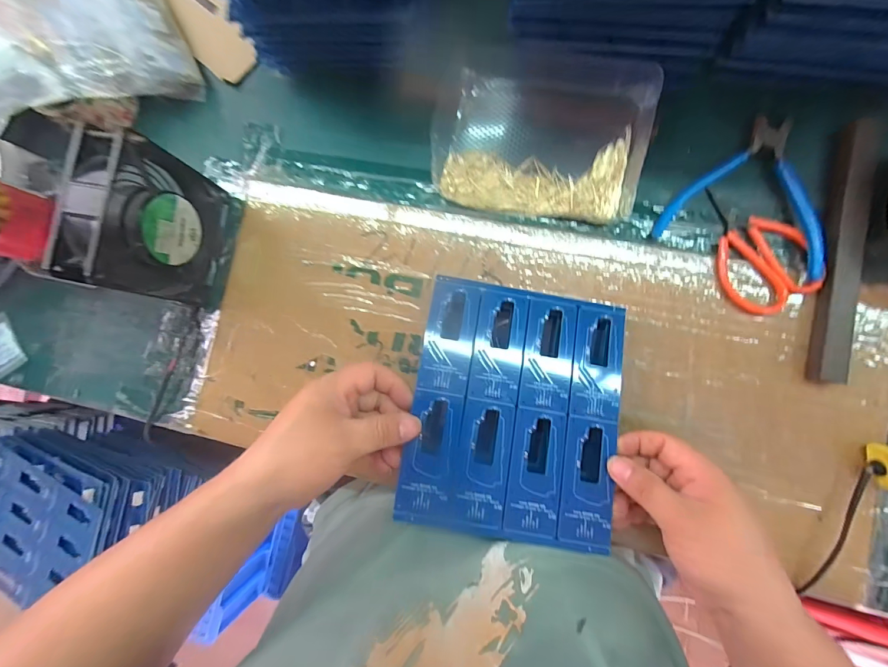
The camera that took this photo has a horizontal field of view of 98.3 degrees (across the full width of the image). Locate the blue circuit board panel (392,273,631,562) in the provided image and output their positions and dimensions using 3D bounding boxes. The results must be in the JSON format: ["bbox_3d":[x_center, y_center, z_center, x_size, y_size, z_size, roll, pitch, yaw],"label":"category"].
[{"bbox_3d":[0.057,0.058,0.303,0.158,0.004,0.189,10,77,-1],"label":"blue circuit board panel"}]

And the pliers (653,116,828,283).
[{"bbox_3d":[0.271,-0.125,0.329,0.128,0.018,0.125,23,90,7],"label":"pliers"}]

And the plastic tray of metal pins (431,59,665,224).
[{"bbox_3d":[0.086,-0.176,0.347,0.187,0.027,0.129,7,88,7],"label":"plastic tray of metal pins"}]

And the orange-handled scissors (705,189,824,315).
[{"bbox_3d":[0.267,-0.074,0.327,0.066,0.012,0.112,-14,85,6],"label":"orange-handled scissors"}]

